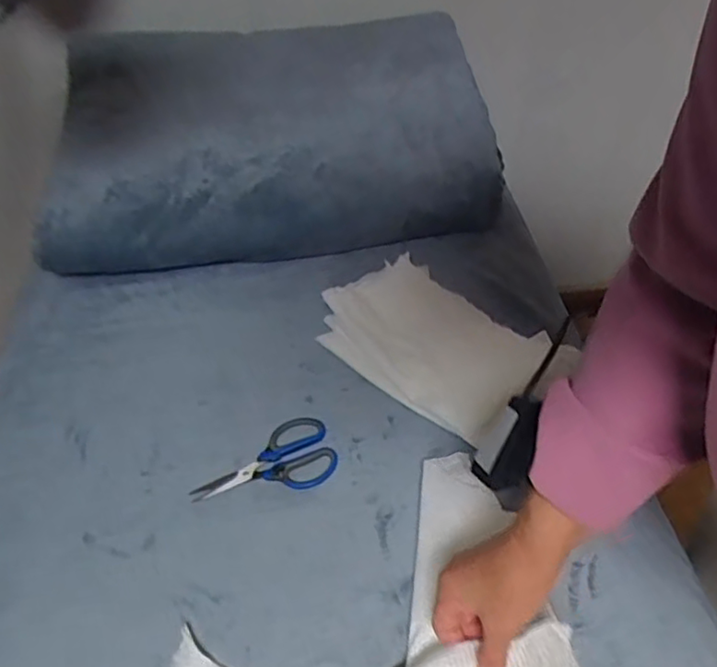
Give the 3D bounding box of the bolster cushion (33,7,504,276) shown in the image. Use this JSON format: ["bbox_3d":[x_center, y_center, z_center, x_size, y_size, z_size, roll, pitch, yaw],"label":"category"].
[{"bbox_3d":[-0.117,-0.279,0.883,0.586,0.206,0.350,-9,49,-3],"label":"bolster cushion"}]

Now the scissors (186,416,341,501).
[{"bbox_3d":[-0.098,0.134,0.641,0.143,0.007,0.075,-16,50,-9],"label":"scissors"}]

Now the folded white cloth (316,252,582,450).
[{"bbox_3d":[0.080,0.006,0.705,0.156,0.033,0.242,-36,56,-24],"label":"folded white cloth"}]

